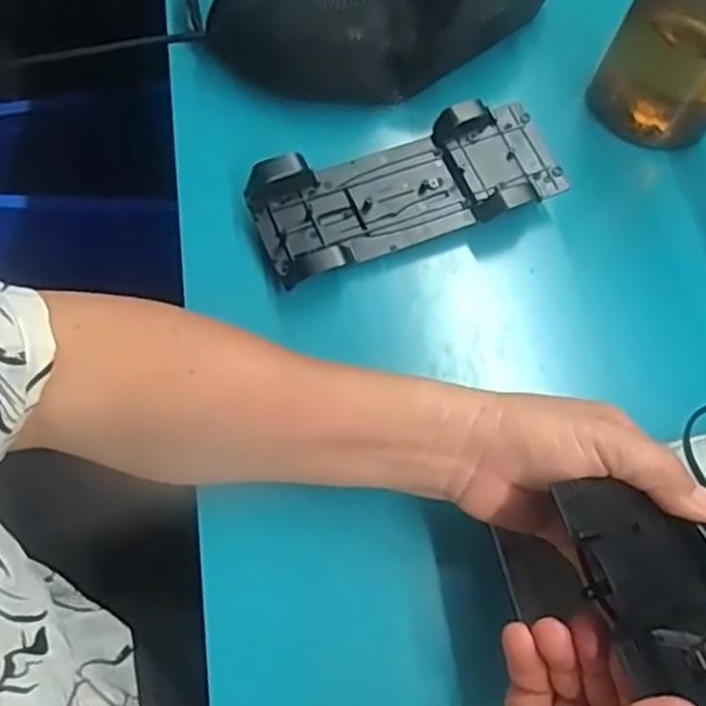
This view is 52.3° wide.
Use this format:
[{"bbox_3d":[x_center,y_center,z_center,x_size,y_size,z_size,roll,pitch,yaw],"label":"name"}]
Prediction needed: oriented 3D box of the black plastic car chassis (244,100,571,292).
[{"bbox_3d":[0.036,-0.102,0.449,0.196,0.033,0.078,-20,69,-12],"label":"black plastic car chassis"}]

